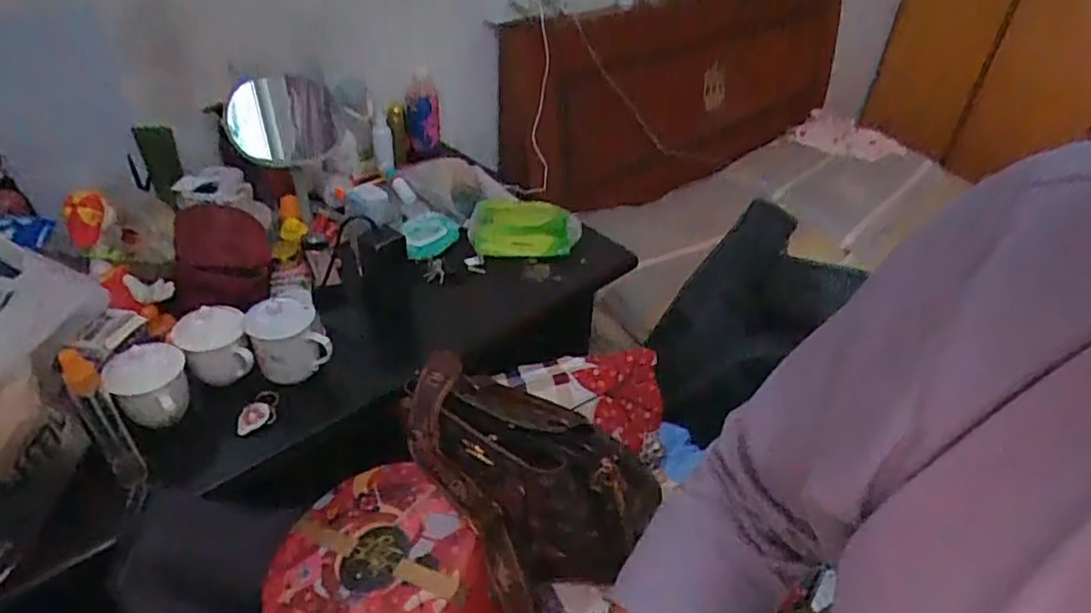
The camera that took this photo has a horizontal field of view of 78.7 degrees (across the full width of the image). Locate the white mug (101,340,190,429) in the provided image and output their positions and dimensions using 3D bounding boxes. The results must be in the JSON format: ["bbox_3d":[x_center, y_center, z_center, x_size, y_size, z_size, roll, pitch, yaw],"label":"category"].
[{"bbox_3d":[-0.474,0.096,0.797,0.090,0.064,0.080,-24,45,-29],"label":"white mug"}]

